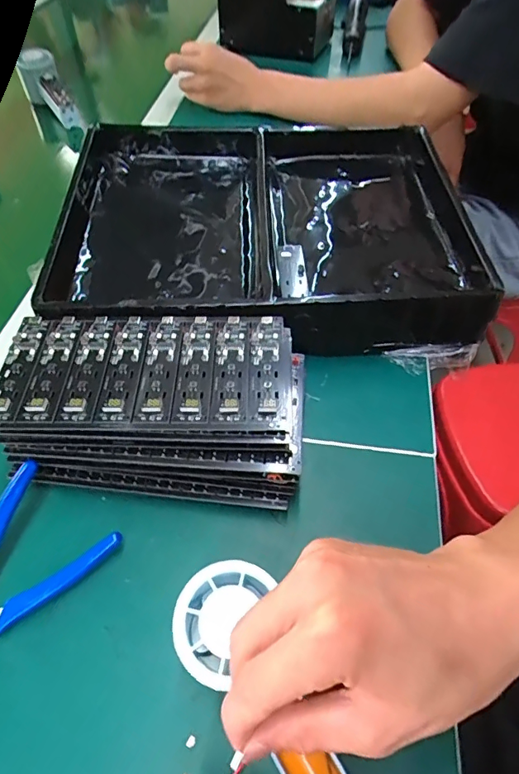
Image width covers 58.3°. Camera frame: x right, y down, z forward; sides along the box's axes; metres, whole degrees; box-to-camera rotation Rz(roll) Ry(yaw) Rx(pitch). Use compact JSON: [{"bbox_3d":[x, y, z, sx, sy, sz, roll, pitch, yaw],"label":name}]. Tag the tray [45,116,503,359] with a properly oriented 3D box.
[{"bbox_3d":[0.006,-0.160,0.474,0.374,0.075,0.304,-2,52,-1],"label":"tray"}]

